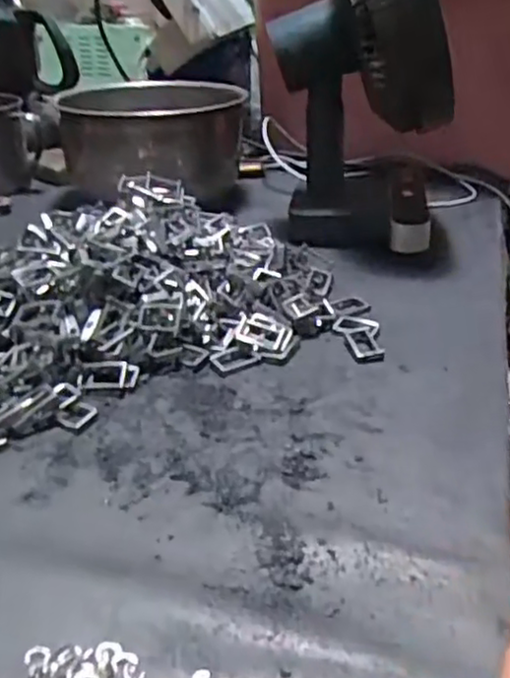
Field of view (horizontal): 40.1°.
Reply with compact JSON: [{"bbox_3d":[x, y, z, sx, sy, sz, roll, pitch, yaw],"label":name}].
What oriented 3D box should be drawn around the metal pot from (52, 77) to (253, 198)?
[{"bbox_3d":[-0.087,-0.172,0.613,0.147,0.082,0.160,-1,29,-3],"label":"metal pot"}]

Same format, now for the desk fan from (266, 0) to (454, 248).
[{"bbox_3d":[0.081,-0.195,0.523,0.122,0.223,0.158,8,30,14],"label":"desk fan"}]

